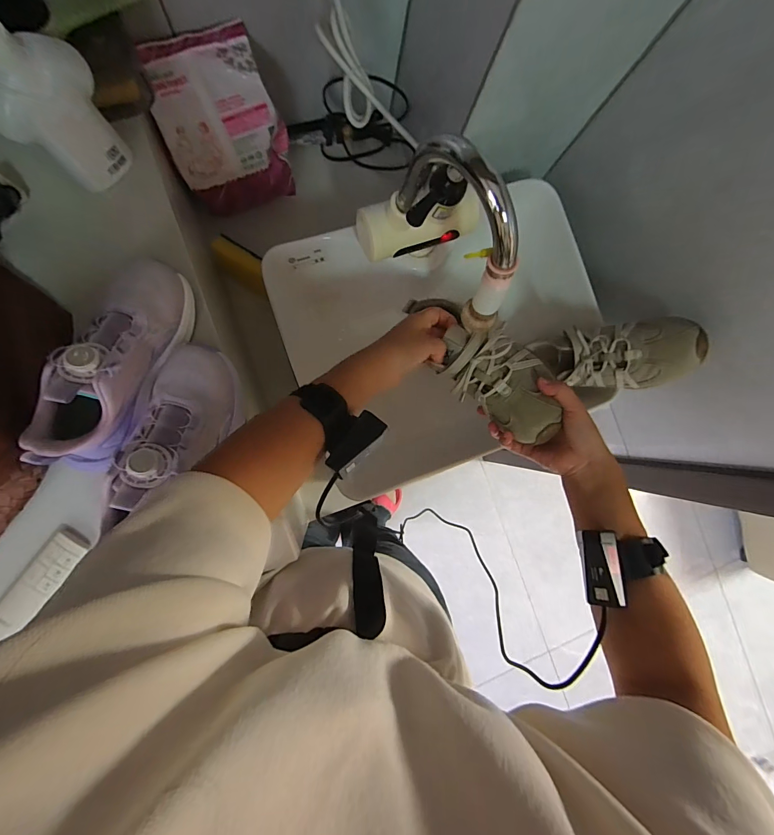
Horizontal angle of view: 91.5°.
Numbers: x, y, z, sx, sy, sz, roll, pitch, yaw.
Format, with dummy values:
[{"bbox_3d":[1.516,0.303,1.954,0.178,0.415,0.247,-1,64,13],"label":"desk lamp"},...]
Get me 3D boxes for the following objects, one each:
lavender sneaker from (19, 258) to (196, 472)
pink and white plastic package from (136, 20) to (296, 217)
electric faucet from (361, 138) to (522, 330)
[{"bbox_3d":[-0.273,-0.061,0.383,0.089,0.082,0.231,21,73,-7],"label":"lavender sneaker"},{"bbox_3d":[-0.231,-0.414,0.548,0.167,0.070,0.205,-23,135,-9],"label":"pink and white plastic package"},{"bbox_3d":[0.052,-0.178,0.392,0.116,0.183,0.159,-8,89,-9],"label":"electric faucet"}]

